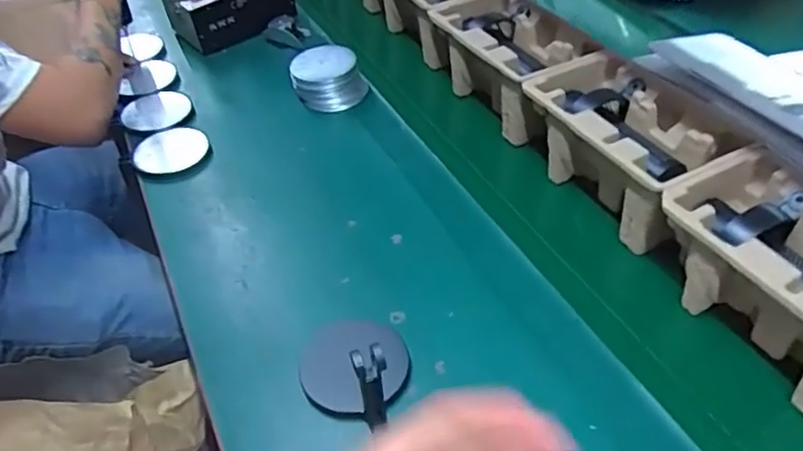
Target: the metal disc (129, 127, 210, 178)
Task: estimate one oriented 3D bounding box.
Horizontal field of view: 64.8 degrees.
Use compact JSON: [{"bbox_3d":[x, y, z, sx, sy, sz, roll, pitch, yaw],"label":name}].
[{"bbox_3d":[-0.310,-0.102,0.846,0.096,0.020,0.096,-2,48,3],"label":"metal disc"}]

